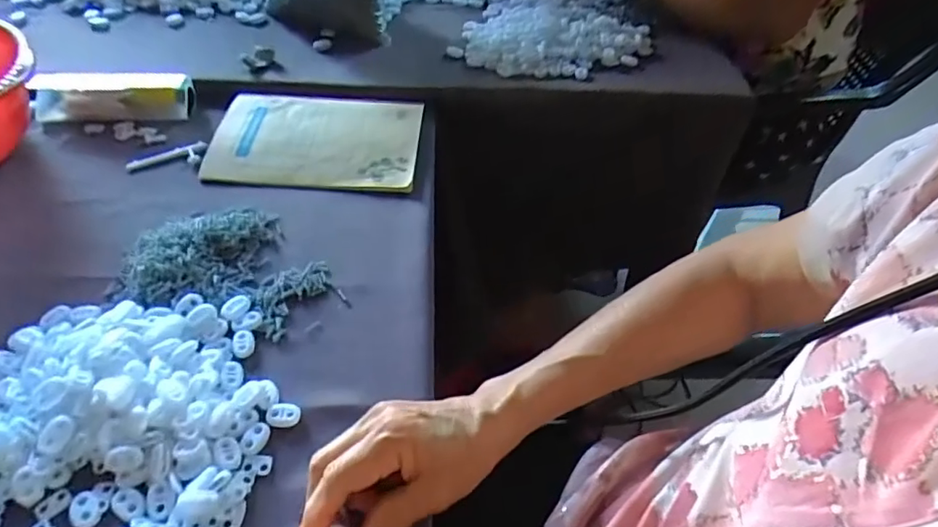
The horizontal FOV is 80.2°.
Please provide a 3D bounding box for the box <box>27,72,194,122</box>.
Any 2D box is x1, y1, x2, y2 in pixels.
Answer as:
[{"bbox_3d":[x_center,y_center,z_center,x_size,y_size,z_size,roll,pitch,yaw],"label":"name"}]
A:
[{"bbox_3d":[-0.376,-0.174,0.584,0.155,0.039,0.033,-5,48,-8],"label":"box"}]

